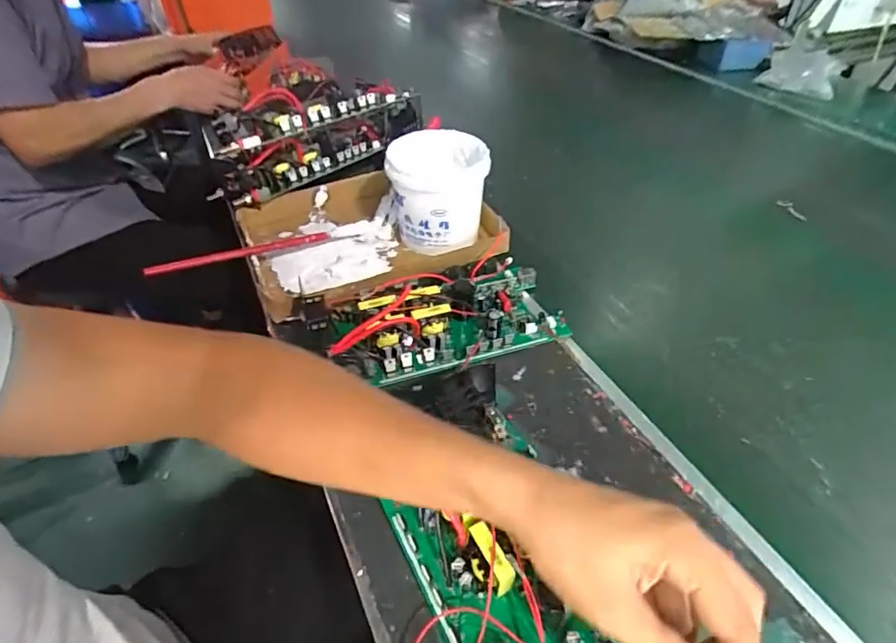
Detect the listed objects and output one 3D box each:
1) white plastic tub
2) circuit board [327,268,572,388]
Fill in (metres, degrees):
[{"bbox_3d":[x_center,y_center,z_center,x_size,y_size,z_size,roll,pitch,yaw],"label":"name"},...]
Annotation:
[{"bbox_3d":[-0.013,-0.165,0.625,0.122,0.106,0.105,-3,44,-2],"label":"white plastic tub"},{"bbox_3d":[-0.004,-0.016,0.533,0.252,0.053,0.134,-14,45,-13],"label":"circuit board"}]

